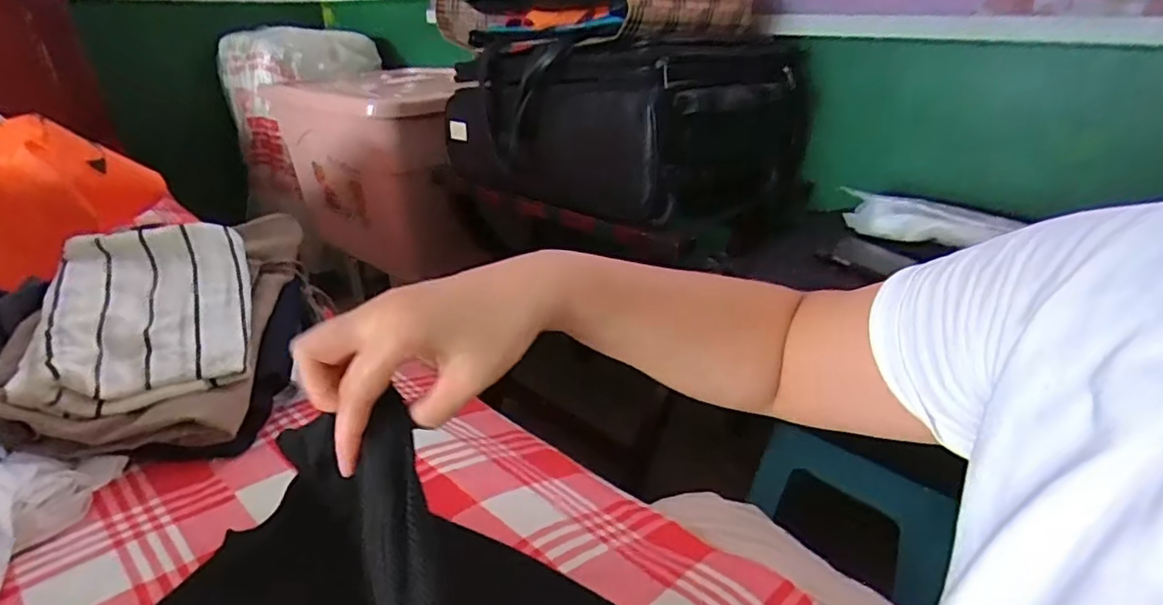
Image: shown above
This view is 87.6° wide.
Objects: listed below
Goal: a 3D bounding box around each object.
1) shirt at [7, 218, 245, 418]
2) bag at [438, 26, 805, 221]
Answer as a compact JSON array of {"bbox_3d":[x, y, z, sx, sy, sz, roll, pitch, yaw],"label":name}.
[{"bbox_3d":[-0.429,0.004,0.603,0.169,0.034,0.212,-3,51,-26],"label":"shirt"},{"bbox_3d":[0.052,-0.330,1.070,0.429,0.264,0.518,-20,32,-33],"label":"bag"}]

